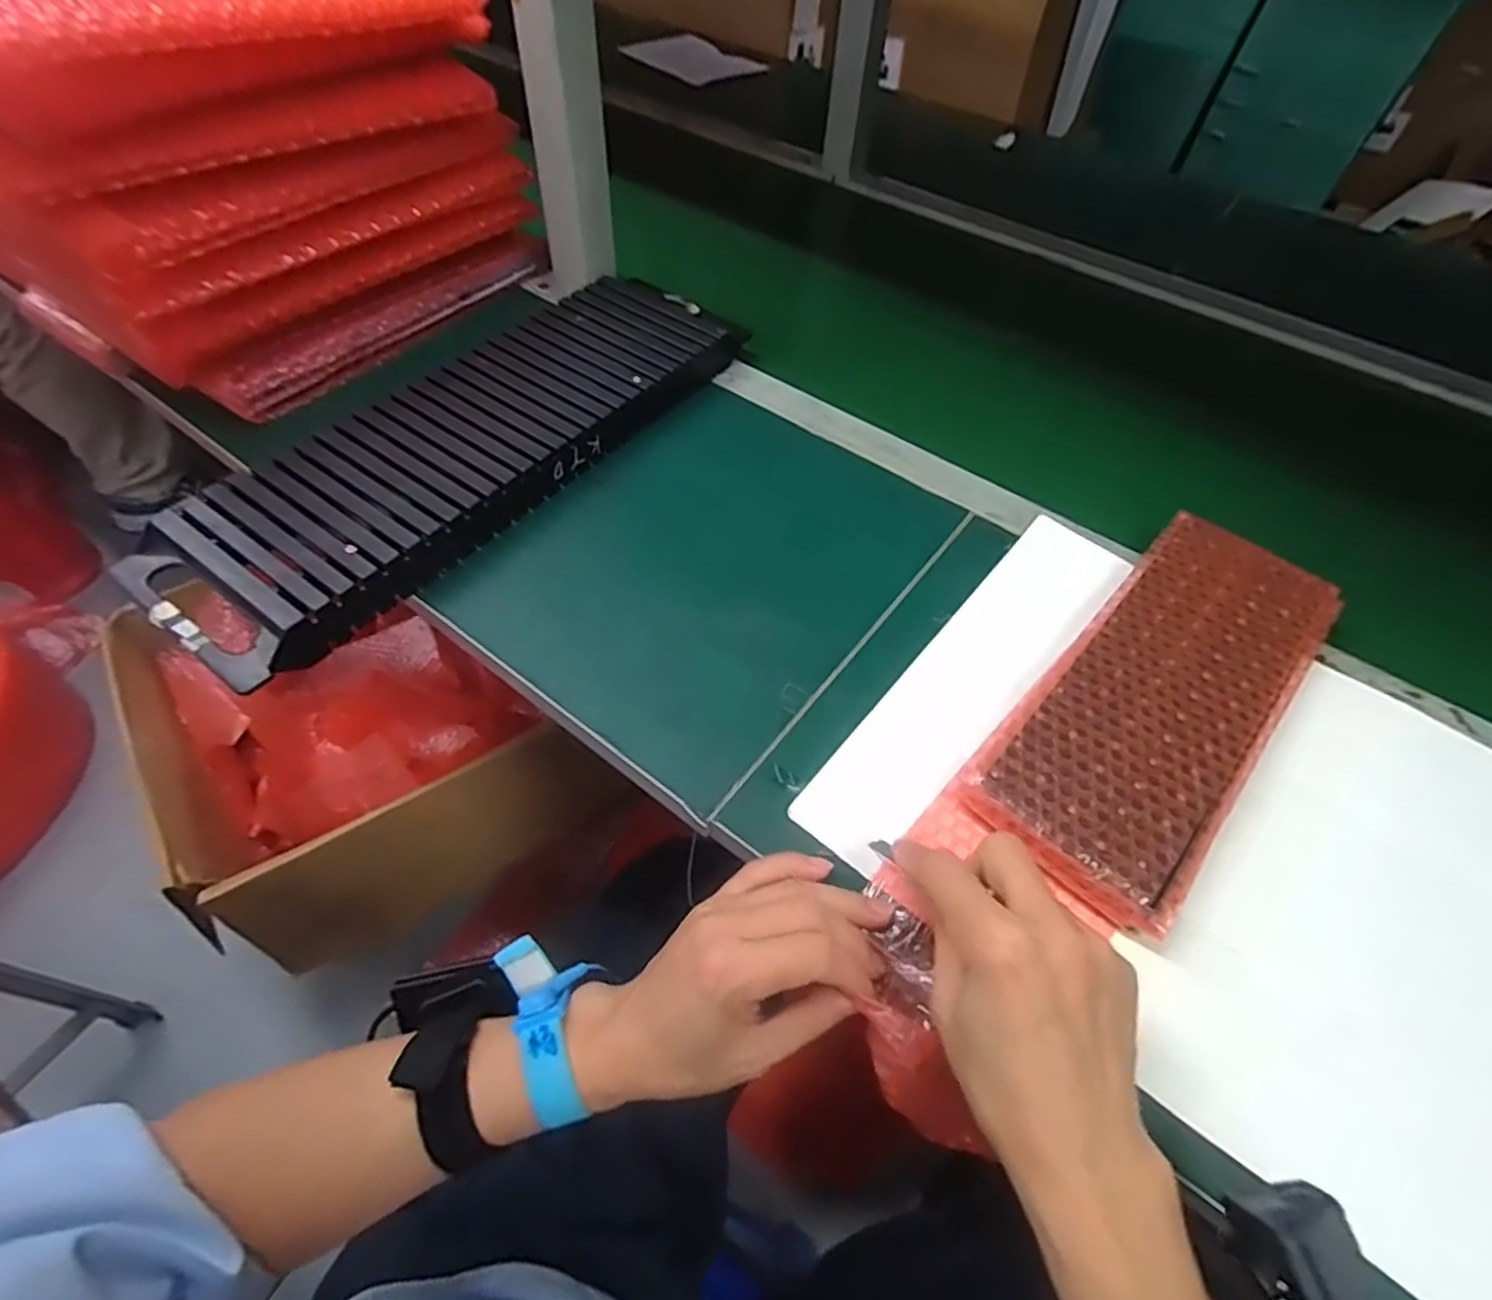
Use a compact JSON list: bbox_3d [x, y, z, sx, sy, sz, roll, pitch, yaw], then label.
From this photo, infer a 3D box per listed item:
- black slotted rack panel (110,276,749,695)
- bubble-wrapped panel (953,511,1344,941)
[{"bbox_3d":[-0.187,-0.151,0.494,0.144,0.036,0.439,32,58,18],"label":"black slotted rack panel"},{"bbox_3d":[0.240,0.022,0.404,0.109,0.024,0.281,38,60,22],"label":"bubble-wrapped panel"}]

